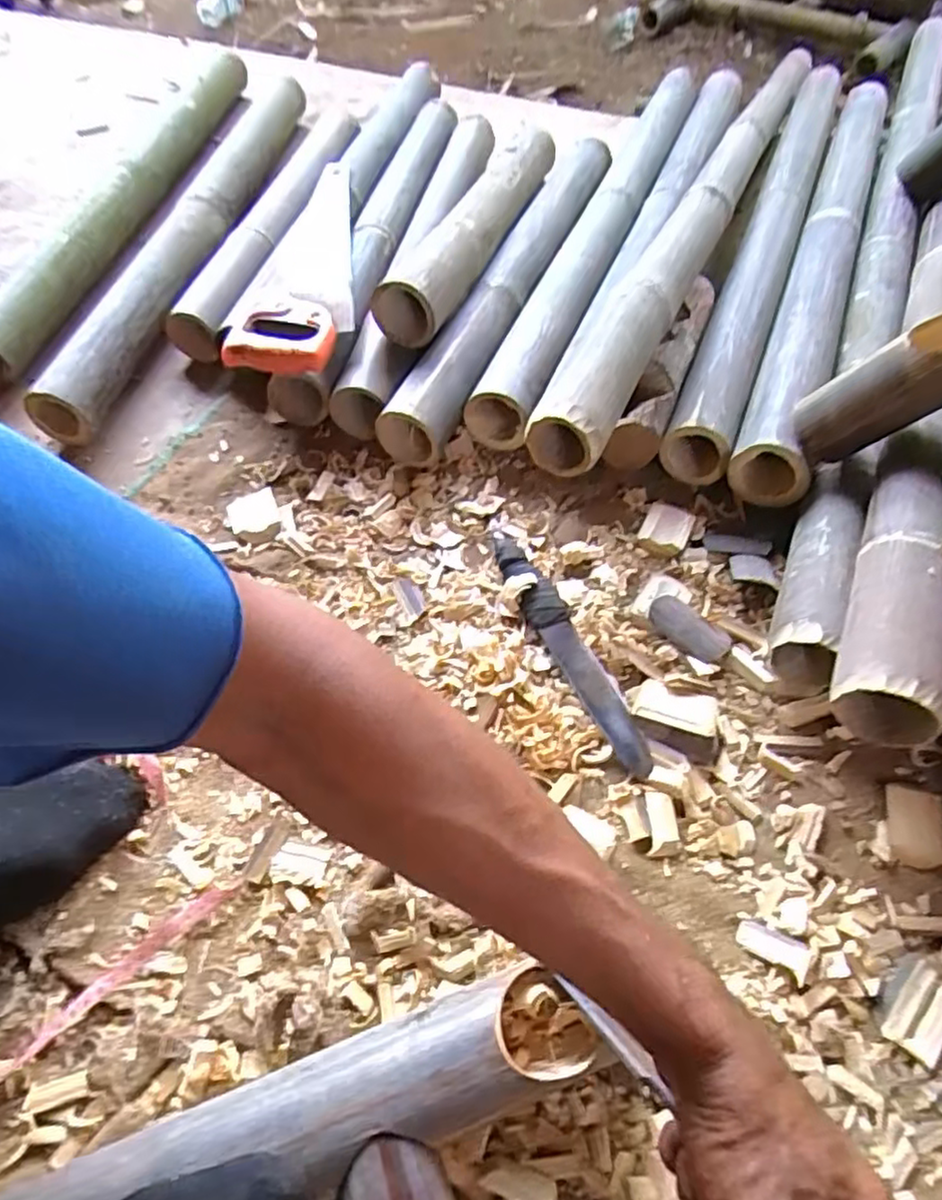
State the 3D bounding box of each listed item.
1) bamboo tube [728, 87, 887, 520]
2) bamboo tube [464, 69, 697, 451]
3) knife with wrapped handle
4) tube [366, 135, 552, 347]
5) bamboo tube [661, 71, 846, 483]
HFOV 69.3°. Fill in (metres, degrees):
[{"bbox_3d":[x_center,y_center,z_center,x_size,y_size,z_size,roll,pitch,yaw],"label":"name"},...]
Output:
[{"bbox_3d":[0.489,-0.509,0.918,0.081,0.065,0.993,19,58,14],"label":"bamboo tube"},{"bbox_3d":[0.191,-0.540,0.976,0.083,0.077,0.888,18,60,13],"label":"bamboo tube"},{"bbox_3d":[0.088,0.038,0.620,0.036,0.023,0.260,-24,60,-13],"label":"knife with wrapped handle"},{"bbox_3d":[0.019,-0.534,0.908,0.078,0.072,0.559,17,58,13],"label":"tube"},{"bbox_3d":[0.430,-0.546,0.959,0.073,0.058,1.019,19,60,13],"label":"bamboo tube"}]

